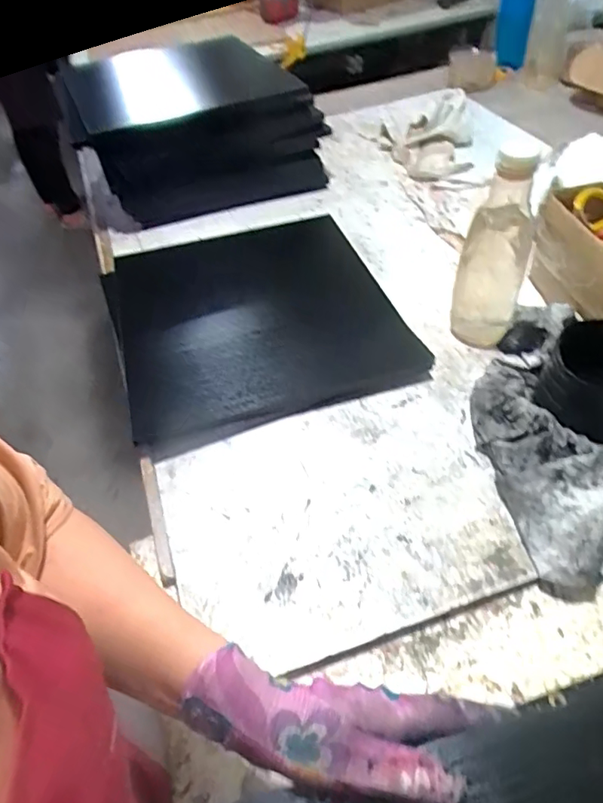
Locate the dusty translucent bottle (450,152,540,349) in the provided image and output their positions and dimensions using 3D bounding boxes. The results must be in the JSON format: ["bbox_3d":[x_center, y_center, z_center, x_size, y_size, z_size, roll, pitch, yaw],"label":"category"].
[{"bbox_3d":[0.217,-0.162,0.610,0.072,0.229,0.059,11,50,14],"label":"dusty translucent bottle"}]

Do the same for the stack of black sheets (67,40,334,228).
[{"bbox_3d":[-0.201,-0.527,1.073,0.413,0.157,0.352,-19,50,-13],"label":"stack of black sheets"}]

